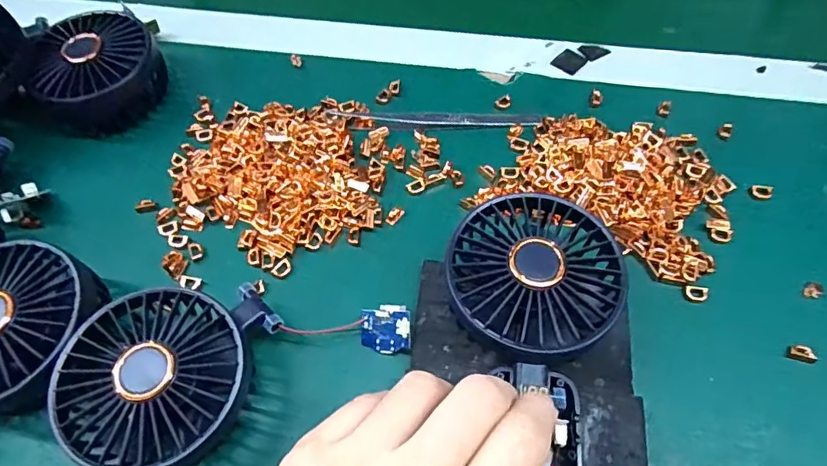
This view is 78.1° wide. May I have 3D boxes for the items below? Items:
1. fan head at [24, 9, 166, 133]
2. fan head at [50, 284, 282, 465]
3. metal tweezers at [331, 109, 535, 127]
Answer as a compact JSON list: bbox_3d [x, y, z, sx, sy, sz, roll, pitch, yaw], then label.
[{"bbox_3d":[-0.216,-0.113,0.357,0.077,0.043,0.095,-7,59,1],"label":"fan head"},{"bbox_3d":[-0.121,0.072,0.257,0.085,0.049,0.092,-2,60,4],"label":"fan head"},{"bbox_3d":[0.014,-0.083,0.367,0.149,0.004,0.015,2,60,6],"label":"metal tweezers"}]

